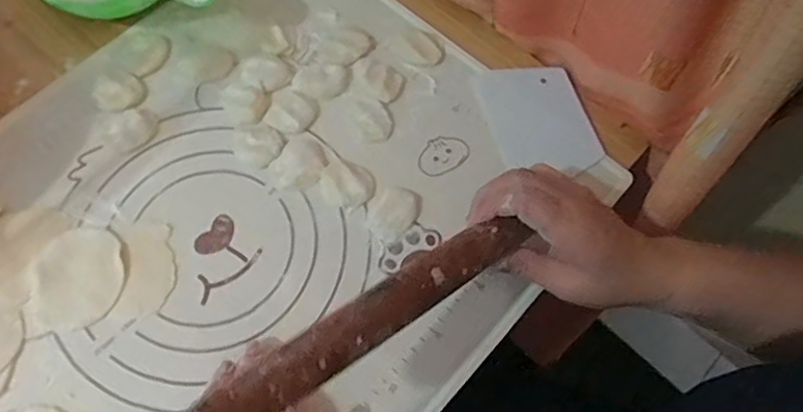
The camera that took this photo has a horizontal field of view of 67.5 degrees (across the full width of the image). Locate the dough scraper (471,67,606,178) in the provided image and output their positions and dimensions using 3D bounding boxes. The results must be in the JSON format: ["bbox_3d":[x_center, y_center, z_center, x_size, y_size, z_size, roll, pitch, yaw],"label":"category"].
[{"bbox_3d":[0.114,-0.073,0.497,0.081,0.010,0.107,-18,72,-9],"label":"dough scraper"}]

